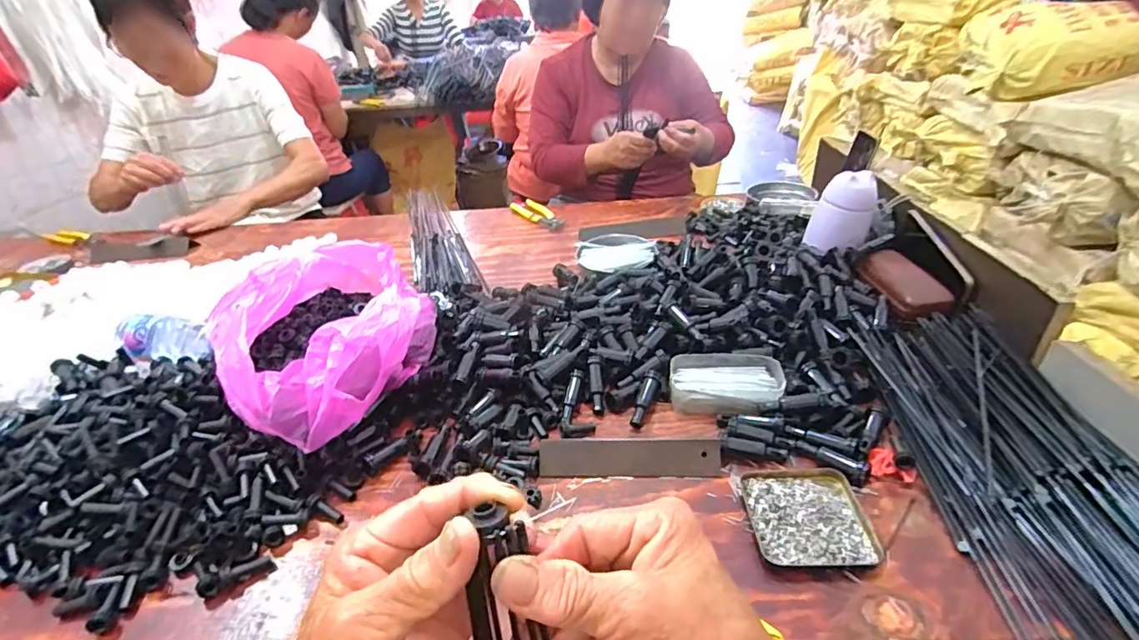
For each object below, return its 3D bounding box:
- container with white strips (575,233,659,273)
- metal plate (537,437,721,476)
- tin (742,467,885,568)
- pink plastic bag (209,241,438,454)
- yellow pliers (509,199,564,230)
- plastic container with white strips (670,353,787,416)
[{"bbox_3d":[0.078,-0.112,0.897,0.129,0.026,0.095,8,35,19],"label":"container with white strips"},{"bbox_3d":[0.059,0.136,0.534,0.176,0.007,0.036,-1,77,4],"label":"metal plate"},{"bbox_3d":[0.206,0.169,0.471,0.095,0.008,0.096,-4,36,3],"label":"tin"},{"bbox_3d":[-0.269,0.021,0.622,0.219,0.131,0.246,-26,38,-29],"label":"pink plastic bag"},{"bbox_3d":[-0.065,-0.220,1.108,0.048,0.016,0.146,-26,38,-29],"label":"yellow pliers"},{"bbox_3d":[0.174,0.073,0.601,0.117,0.030,0.079,4,37,14],"label":"plastic container with white strips"}]

